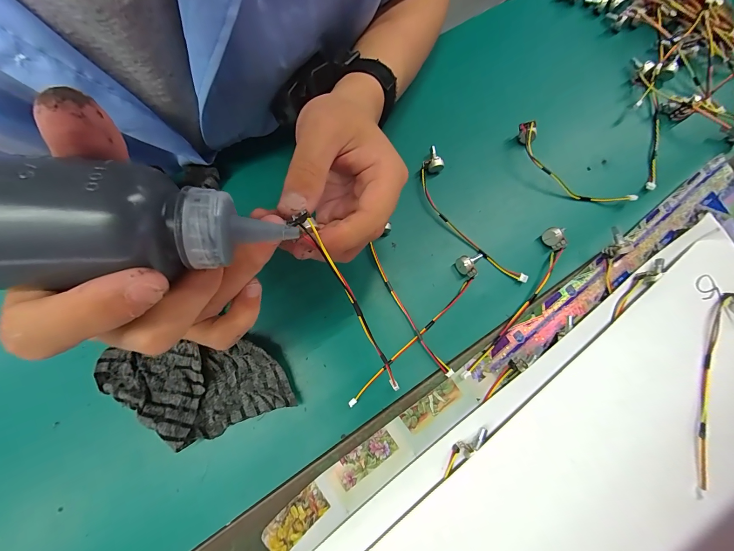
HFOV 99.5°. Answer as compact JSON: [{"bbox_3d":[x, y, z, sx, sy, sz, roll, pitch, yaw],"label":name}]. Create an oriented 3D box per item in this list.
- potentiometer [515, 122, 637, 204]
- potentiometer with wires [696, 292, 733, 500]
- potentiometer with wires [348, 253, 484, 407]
[{"bbox_3d":[0.203,-0.104,0.314,0.132,0.022,0.036,38,78,10],"label":"potentiometer"},{"bbox_3d":[0.263,0.080,0.230,0.024,0.022,0.159,27,76,8],"label":"potentiometer with wires"},{"bbox_3d":[0.050,0.045,0.276,0.021,0.017,0.179,38,78,10],"label":"potentiometer with wires"}]

